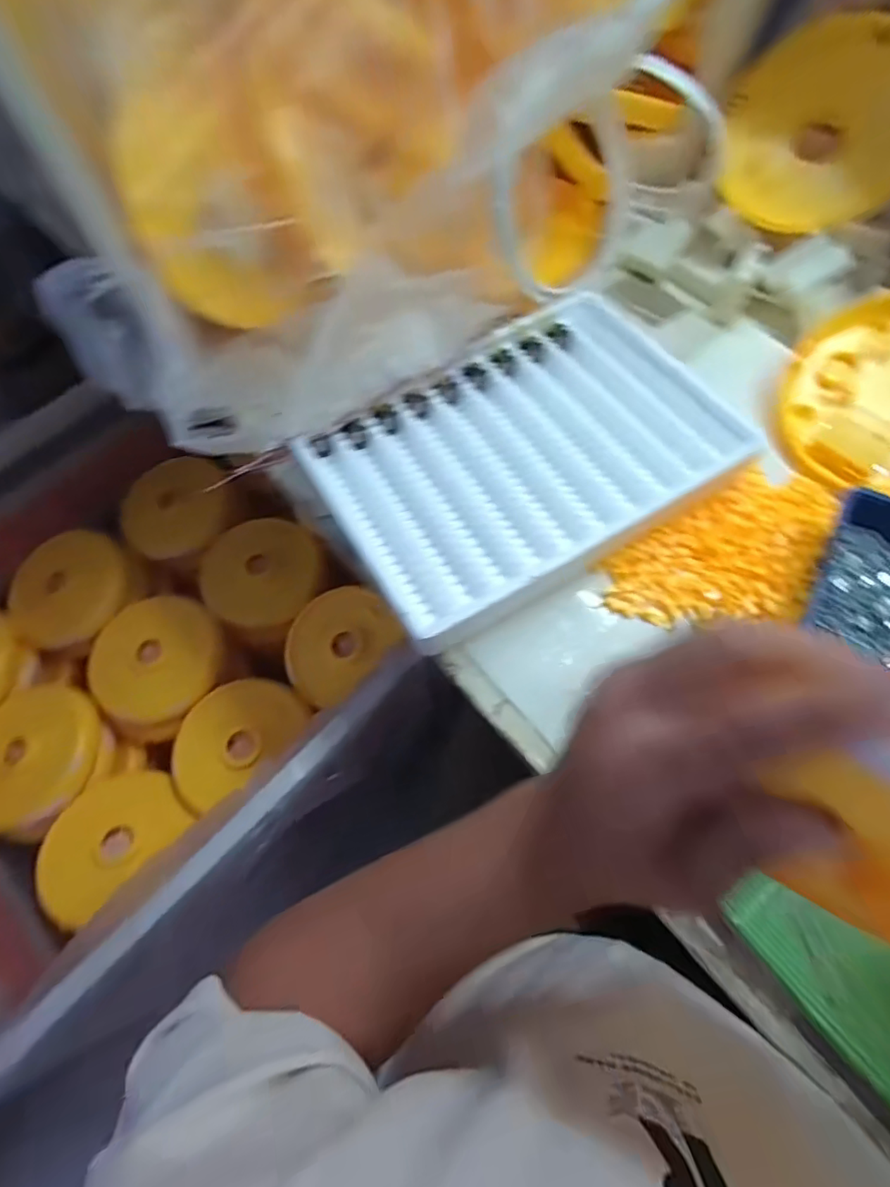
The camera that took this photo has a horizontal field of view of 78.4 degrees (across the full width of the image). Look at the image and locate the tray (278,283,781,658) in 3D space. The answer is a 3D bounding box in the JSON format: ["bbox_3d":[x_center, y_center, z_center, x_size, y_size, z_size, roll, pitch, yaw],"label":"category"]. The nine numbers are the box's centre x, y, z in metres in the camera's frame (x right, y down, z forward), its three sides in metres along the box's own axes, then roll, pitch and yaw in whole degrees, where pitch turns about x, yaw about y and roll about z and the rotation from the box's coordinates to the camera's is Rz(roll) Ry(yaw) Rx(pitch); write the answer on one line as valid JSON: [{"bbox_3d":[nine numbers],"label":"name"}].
[{"bbox_3d":[0.068,-0.128,0.482,0.348,0.033,0.246,-32,70,-11],"label":"tray"}]

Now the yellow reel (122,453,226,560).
[{"bbox_3d":[-0.429,-0.134,0.882,0.166,0.069,0.141,-20,94,-10],"label":"yellow reel"}]

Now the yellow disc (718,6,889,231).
[{"bbox_3d":[0.356,-0.440,0.514,0.182,0.167,0.030,55,35,6],"label":"yellow disc"}]

